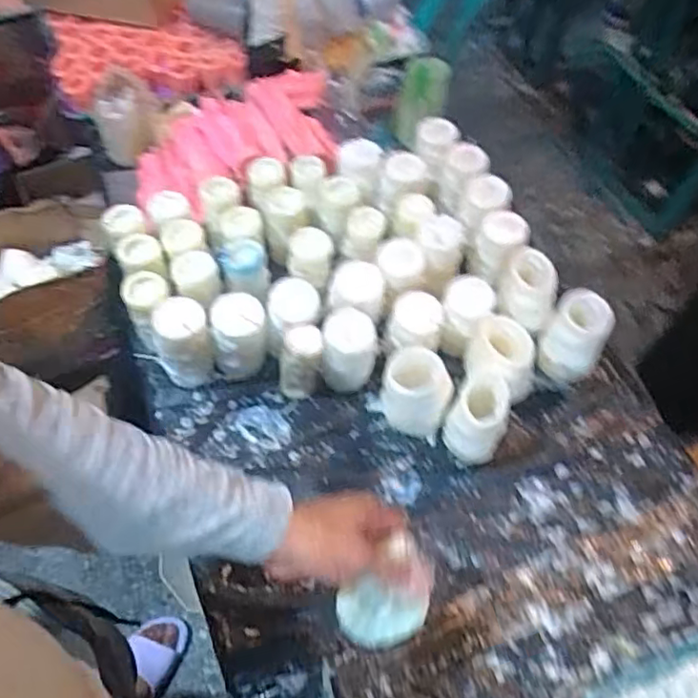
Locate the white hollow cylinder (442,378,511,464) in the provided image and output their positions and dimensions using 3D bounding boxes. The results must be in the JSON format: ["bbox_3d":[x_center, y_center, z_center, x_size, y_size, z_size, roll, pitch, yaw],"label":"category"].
[{"bbox_3d":[0.147,0.086,0.685,0.062,0.097,0.062,1,57,-2],"label":"white hollow cylinder"}]

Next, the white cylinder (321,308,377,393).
[{"bbox_3d":[0.000,0.008,0.725,0.062,0.100,0.065,1,57,-2],"label":"white cylinder"}]

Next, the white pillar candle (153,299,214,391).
[{"bbox_3d":[-0.193,0.000,0.707,0.063,0.123,0.053,-17,59,-13],"label":"white pillar candle"}]

